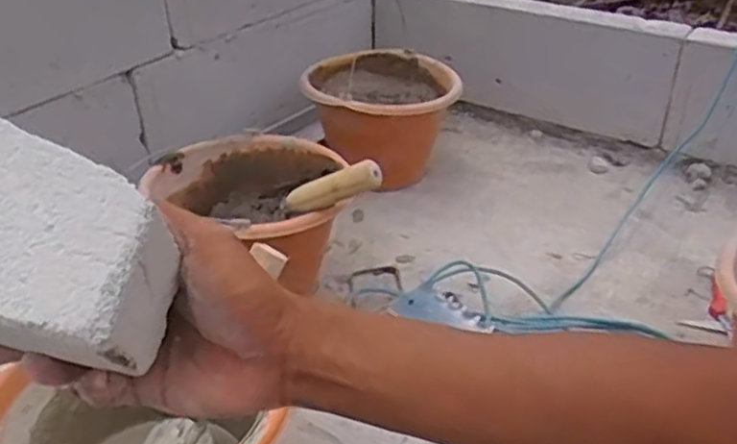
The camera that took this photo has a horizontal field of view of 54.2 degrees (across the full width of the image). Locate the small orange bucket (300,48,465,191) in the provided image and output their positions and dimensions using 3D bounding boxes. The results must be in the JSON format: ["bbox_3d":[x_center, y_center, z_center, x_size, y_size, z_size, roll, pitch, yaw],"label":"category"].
[{"bbox_3d":[0.022,-0.169,1.208,0.244,0.176,0.231,0,32,0],"label":"small orange bucket"}]

